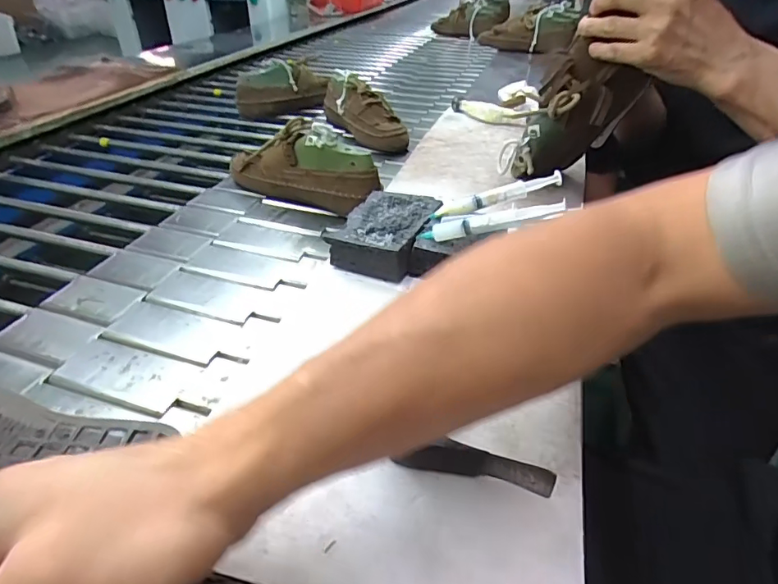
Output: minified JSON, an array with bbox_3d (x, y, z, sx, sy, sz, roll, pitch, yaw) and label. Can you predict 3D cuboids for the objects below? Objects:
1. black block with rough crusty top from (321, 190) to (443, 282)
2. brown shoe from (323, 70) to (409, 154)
[{"bbox_3d":[-0.002,-0.062,0.523,0.085,0.037,0.130,14,38,18],"label":"black block with rough crusty top"},{"bbox_3d":[-0.050,-0.353,0.963,0.081,0.114,0.237,-15,38,-20],"label":"brown shoe"}]

